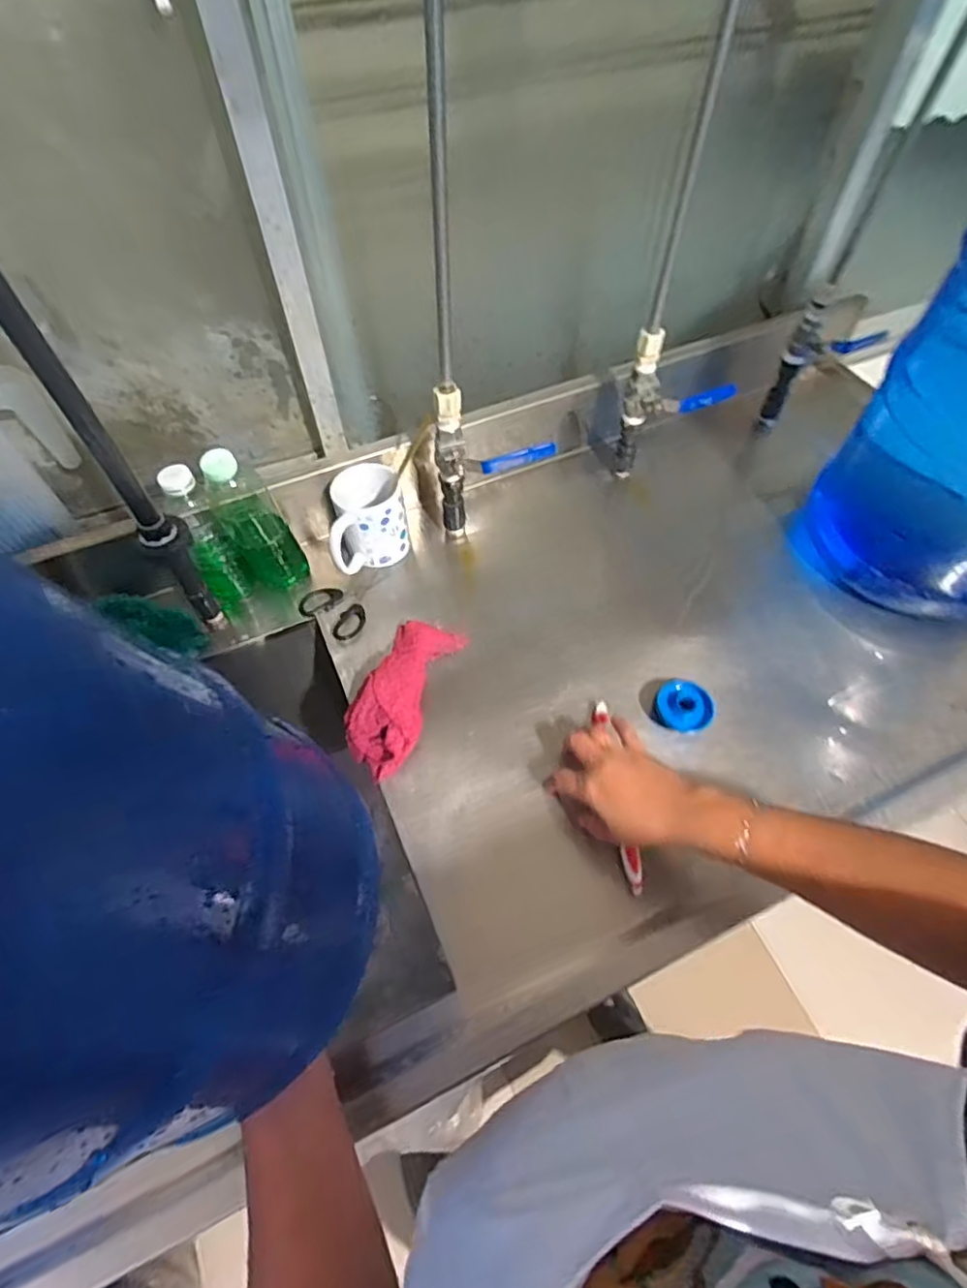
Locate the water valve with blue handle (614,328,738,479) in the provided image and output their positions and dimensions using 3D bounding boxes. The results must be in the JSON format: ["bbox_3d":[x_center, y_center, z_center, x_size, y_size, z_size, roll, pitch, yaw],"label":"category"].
[{"bbox_3d":[0.233,-0.280,0.753,0.127,0.196,0.044,10,57,7],"label":"water valve with blue handle"}]

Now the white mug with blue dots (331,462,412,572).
[{"bbox_3d":[-0.138,-0.146,0.740,0.089,0.095,0.091,-10,57,-5],"label":"white mug with blue dots"}]

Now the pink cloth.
[{"bbox_3d":[-0.088,0.047,0.656,0.084,0.044,0.189,18,59,13],"label":"pink cloth"}]

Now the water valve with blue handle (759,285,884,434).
[{"bbox_3d":[0.453,-0.369,0.817,0.109,0.190,0.045,-5,57,-2],"label":"water valve with blue handle"}]

